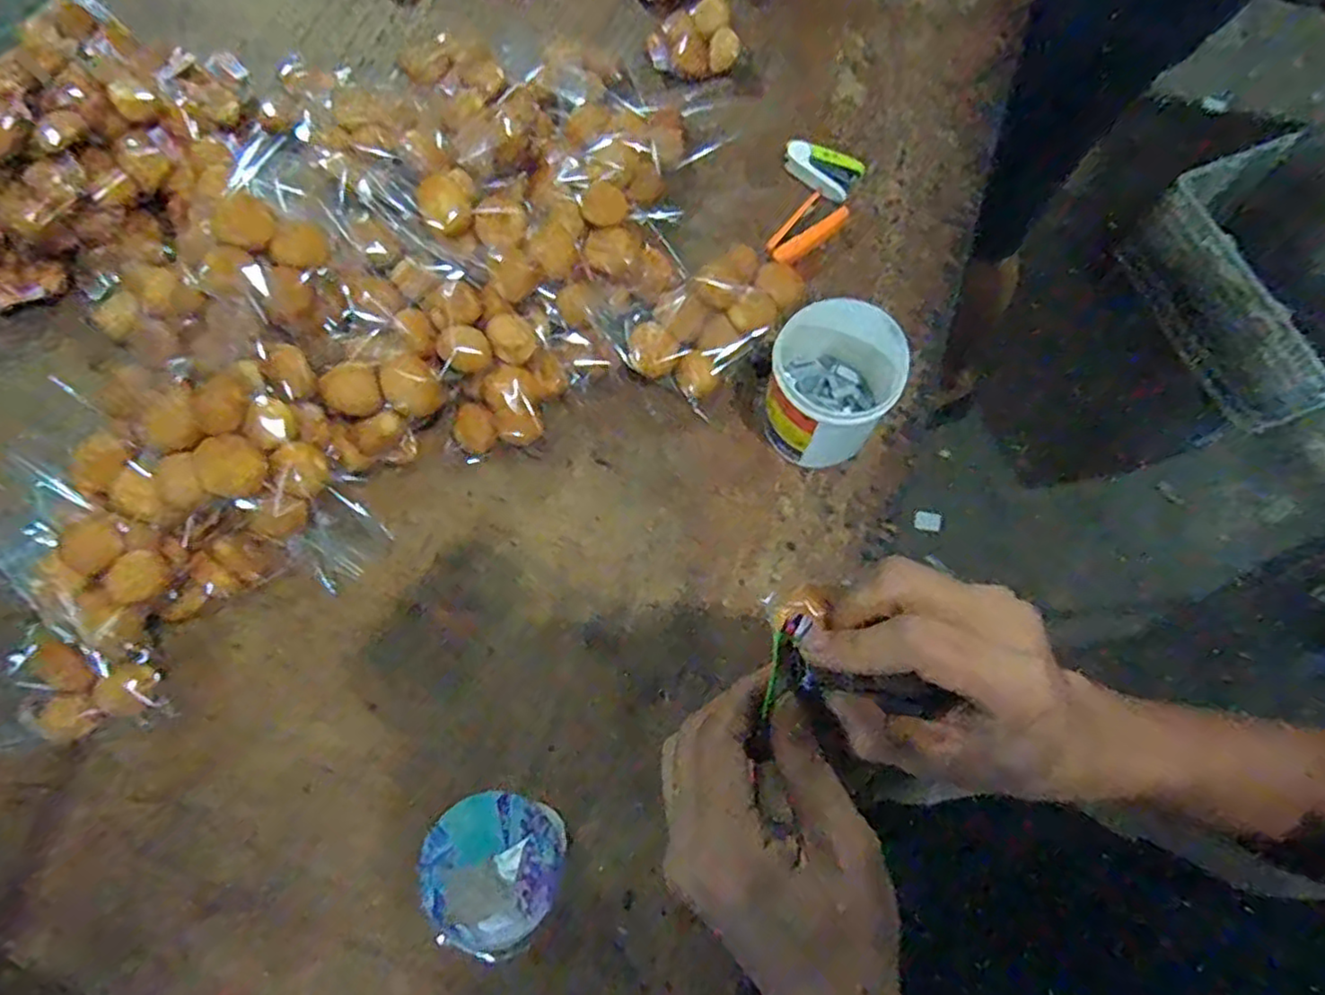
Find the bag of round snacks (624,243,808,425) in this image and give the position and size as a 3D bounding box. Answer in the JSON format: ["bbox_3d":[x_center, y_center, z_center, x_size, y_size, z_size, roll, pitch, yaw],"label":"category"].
[{"bbox_3d":[0.057,-0.187,0.702,0.107,0.048,0.195,35,78,11],"label":"bag of round snacks"}]

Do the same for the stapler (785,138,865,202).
[{"bbox_3d":[0.180,-0.373,0.766,0.084,0.026,0.058,37,79,11],"label":"stapler"}]

